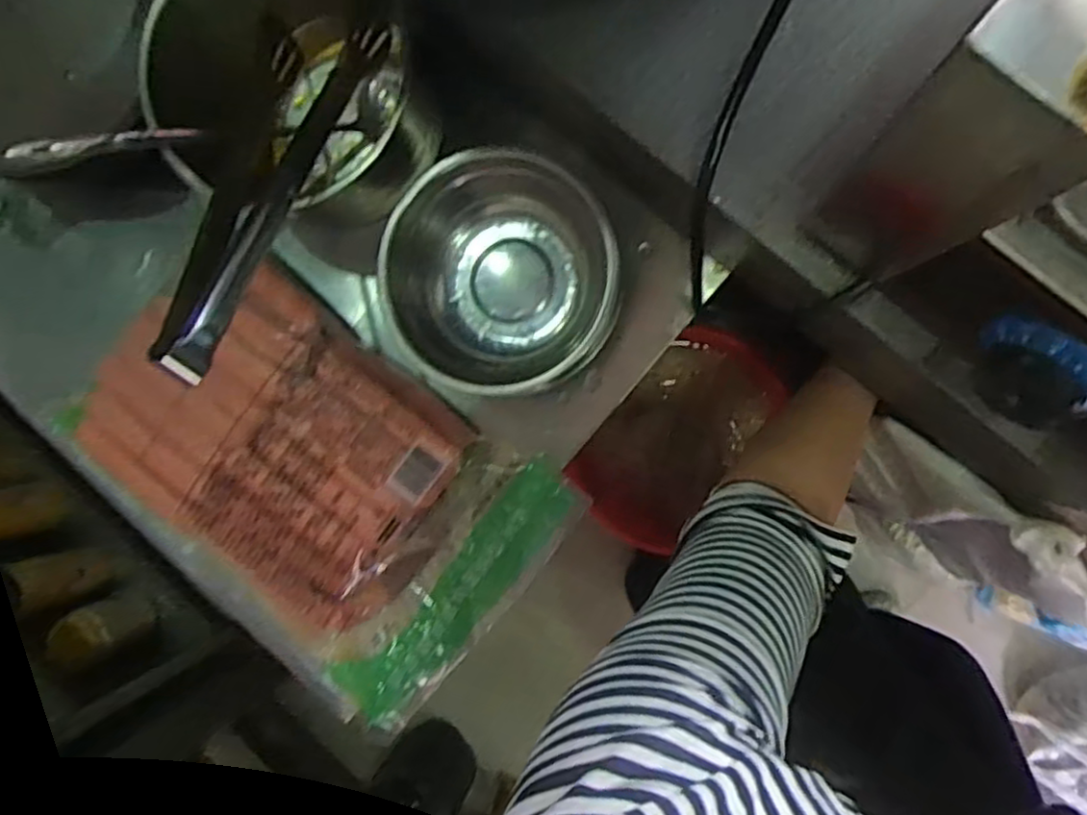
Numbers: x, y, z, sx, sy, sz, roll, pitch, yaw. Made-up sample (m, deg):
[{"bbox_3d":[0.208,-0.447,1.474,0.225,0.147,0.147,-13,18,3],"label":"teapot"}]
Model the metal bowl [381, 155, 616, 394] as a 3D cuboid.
[{"bbox_3d":[-0.031,-0.092,0.503,0.166,0.074,0.151,0,91,9],"label":"metal bowl"}]

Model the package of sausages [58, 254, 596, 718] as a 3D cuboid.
[{"bbox_3d":[-0.184,0.062,0.554,0.353,0.052,0.242,36,96,7],"label":"package of sausages"}]

